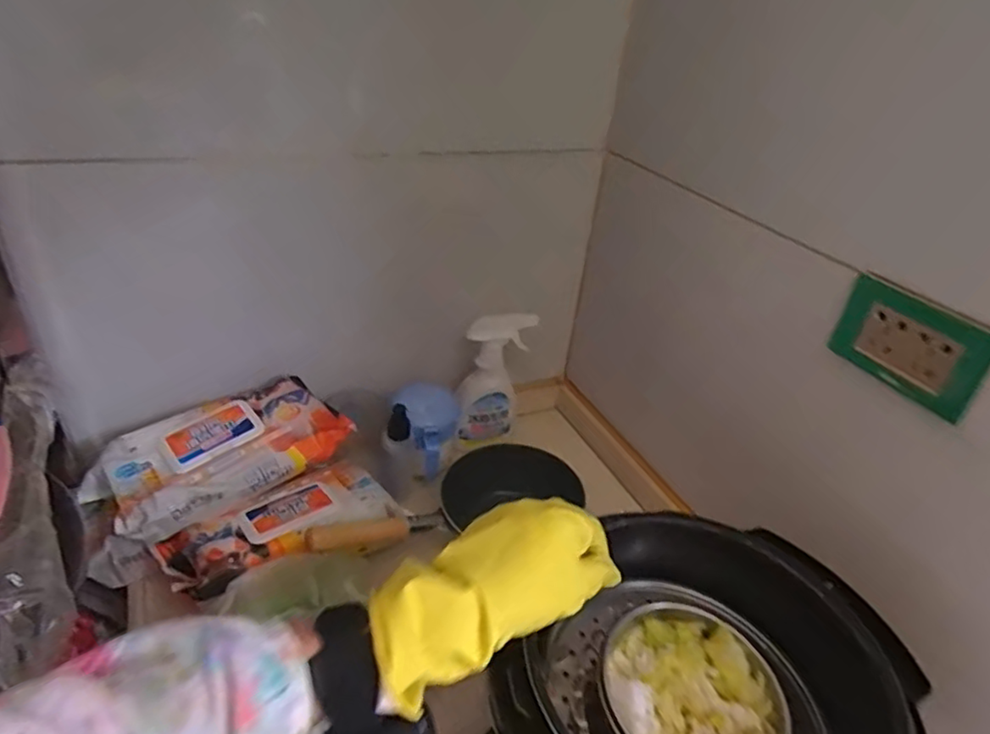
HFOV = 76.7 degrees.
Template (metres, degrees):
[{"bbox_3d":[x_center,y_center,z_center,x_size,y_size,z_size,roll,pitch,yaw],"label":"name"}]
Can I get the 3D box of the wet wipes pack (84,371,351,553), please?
[{"bbox_3d":[-0.298,0.091,0.688,0.250,0.064,0.119,-19,41,-34],"label":"wet wipes pack"}]

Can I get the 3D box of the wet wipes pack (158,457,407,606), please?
[{"bbox_3d":[-0.225,0.174,0.673,0.222,0.055,0.116,-21,42,-35],"label":"wet wipes pack"}]

